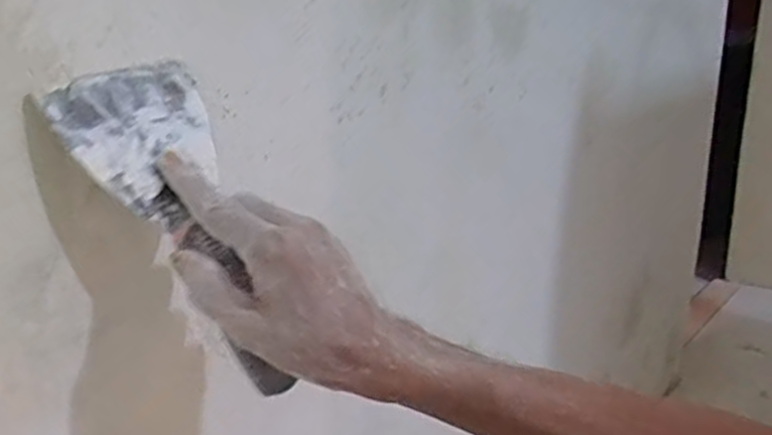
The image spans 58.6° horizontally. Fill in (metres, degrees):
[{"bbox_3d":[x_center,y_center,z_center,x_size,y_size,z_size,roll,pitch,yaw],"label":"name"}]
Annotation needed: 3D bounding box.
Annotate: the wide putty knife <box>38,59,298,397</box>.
[{"bbox_3d":[-0.105,0.005,0.380,0.023,0.199,0.085,-32,-5,31],"label":"wide putty knife"}]

